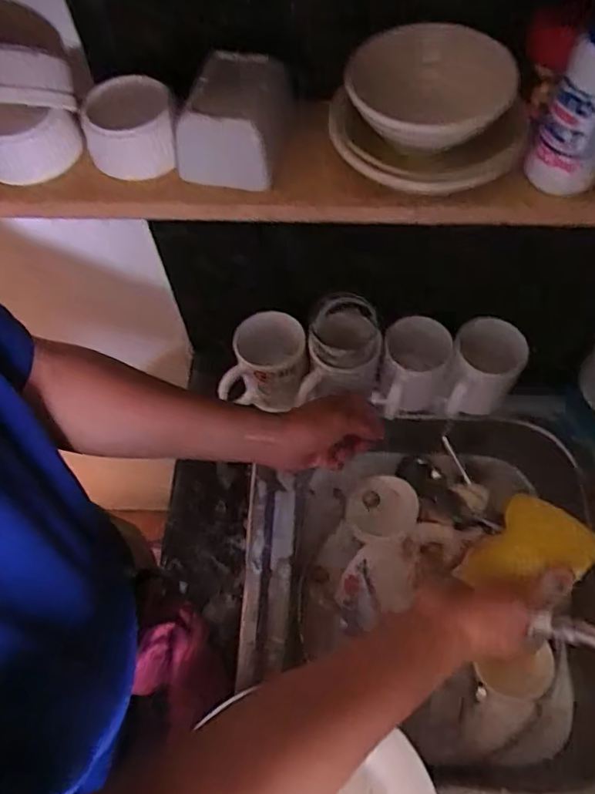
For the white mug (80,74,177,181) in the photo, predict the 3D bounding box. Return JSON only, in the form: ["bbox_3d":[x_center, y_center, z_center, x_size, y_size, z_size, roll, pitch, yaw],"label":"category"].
[{"bbox_3d":[-0.114,-0.182,0.385,0.058,0.042,0.058,-12,63,-4],"label":"white mug"}]

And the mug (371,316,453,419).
[{"bbox_3d":[0.134,-0.030,0.658,0.078,0.105,0.072,-5,63,0],"label":"mug"}]

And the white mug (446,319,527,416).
[{"bbox_3d":[0.209,-0.034,0.638,0.070,0.098,0.074,-1,63,2],"label":"white mug"}]

